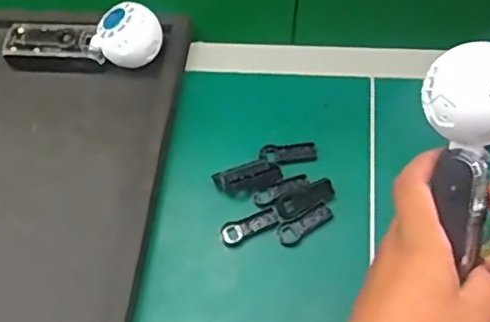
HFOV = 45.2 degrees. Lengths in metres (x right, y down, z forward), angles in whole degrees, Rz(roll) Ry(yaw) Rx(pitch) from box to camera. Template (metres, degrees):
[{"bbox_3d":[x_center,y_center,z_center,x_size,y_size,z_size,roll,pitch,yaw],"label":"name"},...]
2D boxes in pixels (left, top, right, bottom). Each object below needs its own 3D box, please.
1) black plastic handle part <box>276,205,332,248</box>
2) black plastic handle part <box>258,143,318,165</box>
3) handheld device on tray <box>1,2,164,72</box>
[{"bbox_3d":[0.055,0.058,0.532,0.054,0.004,0.021,-28,62,-12],"label":"black plastic handle part"},{"bbox_3d":[0.041,-0.007,0.567,0.054,0.004,0.023,-3,60,3],"label":"black plastic handle part"},{"bbox_3d":[-0.171,-0.125,0.607,0.171,0.061,0.051,4,60,7],"label":"handheld device on tray"}]

